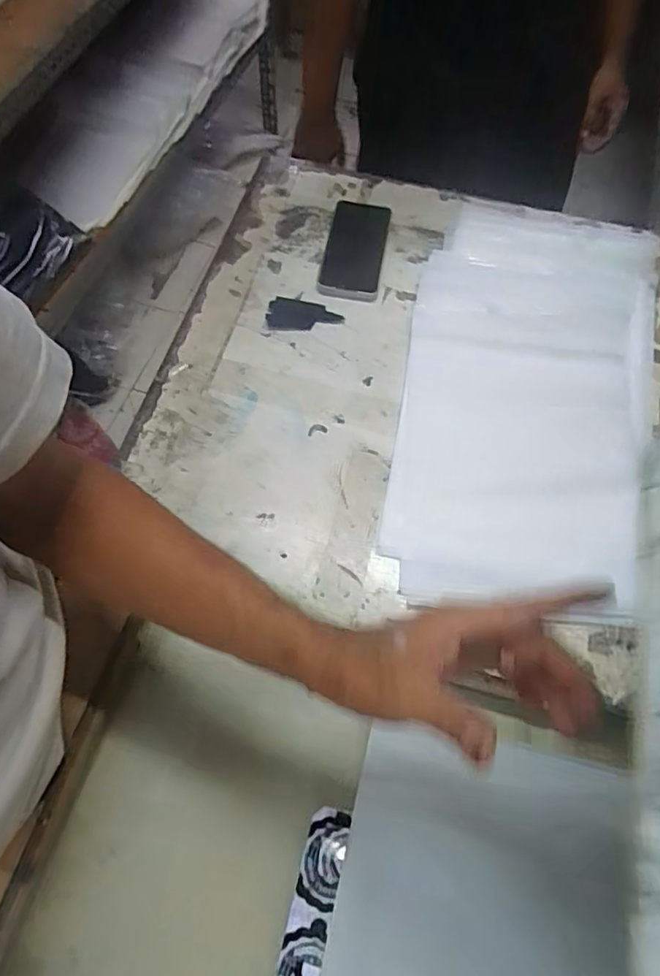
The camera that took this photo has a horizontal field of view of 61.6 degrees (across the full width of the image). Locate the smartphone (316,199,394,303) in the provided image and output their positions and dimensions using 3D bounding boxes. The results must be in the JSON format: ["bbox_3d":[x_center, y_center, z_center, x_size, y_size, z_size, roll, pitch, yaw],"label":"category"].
[{"bbox_3d":[0.033,-0.315,0.730,0.076,0.012,0.174,10,65,2],"label":"smartphone"}]

